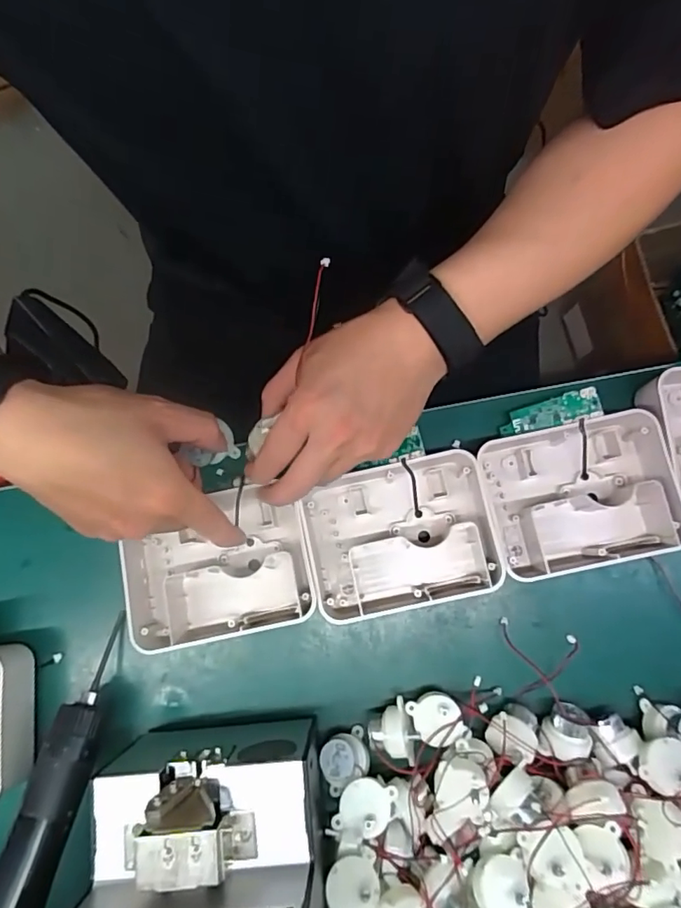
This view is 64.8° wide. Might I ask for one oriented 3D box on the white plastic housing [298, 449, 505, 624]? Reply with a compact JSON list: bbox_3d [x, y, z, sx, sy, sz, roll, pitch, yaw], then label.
[{"bbox_3d":[0.041,0.059,0.386,0.129,0.044,0.103,-11,83,0],"label":"white plastic housing"}]

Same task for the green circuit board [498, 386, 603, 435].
[{"bbox_3d":[0.153,-0.030,0.395,0.070,0.005,0.021,-17,78,30],"label":"green circuit board"}]

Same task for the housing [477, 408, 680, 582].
[{"bbox_3d":[0.167,0.030,0.382,0.128,0.036,0.106,-9,83,0],"label":"housing"}]

